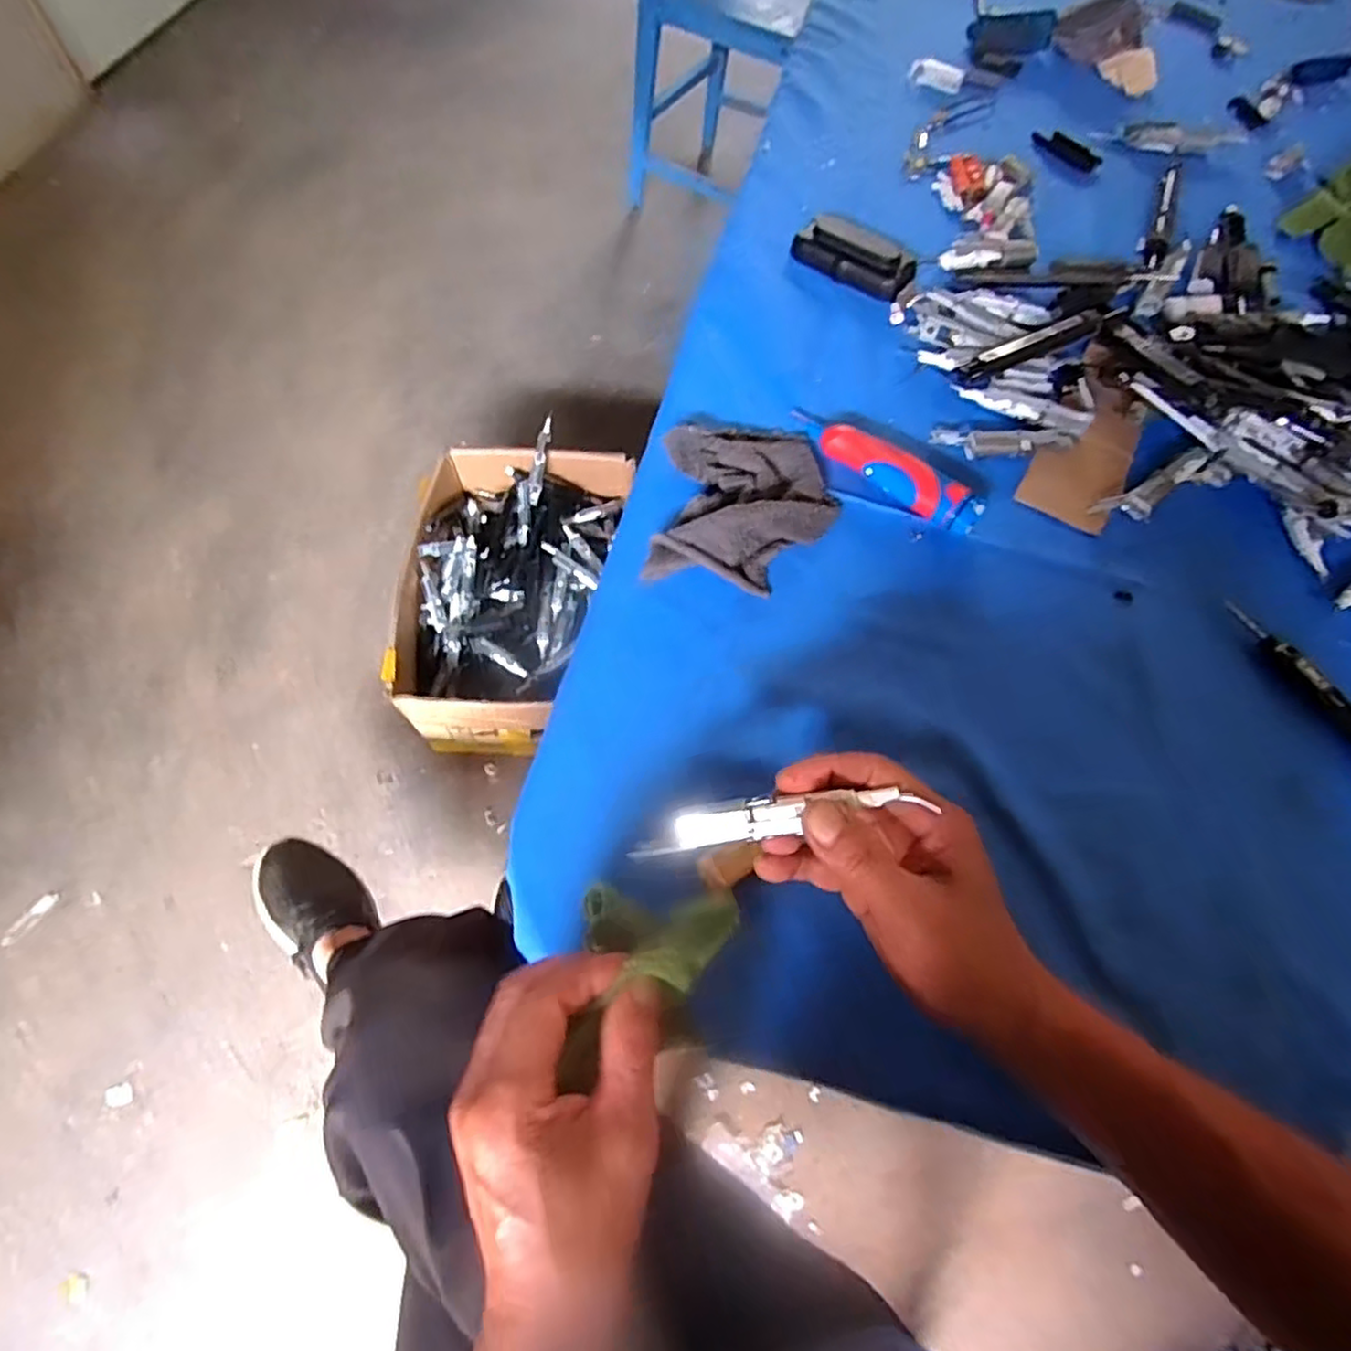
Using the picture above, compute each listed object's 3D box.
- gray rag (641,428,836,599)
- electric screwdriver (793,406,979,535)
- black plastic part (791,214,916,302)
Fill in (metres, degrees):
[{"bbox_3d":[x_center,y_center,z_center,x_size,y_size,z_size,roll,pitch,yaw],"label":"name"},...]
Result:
[{"bbox_3d":[0.051,-0.127,0.498,0.122,0.033,0.135,8,65,4],"label":"gray rag"},{"bbox_3d":[0.151,-0.154,0.517,0.156,0.028,0.029,37,70,16],"label":"electric screwdriver"},{"bbox_3d":[0.160,-0.374,0.627,0.108,0.024,0.050,37,70,16],"label":"black plastic part"}]

